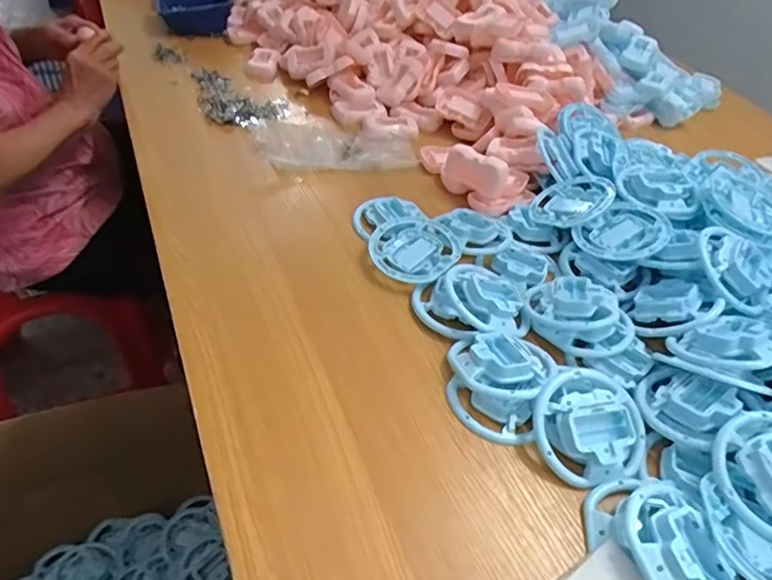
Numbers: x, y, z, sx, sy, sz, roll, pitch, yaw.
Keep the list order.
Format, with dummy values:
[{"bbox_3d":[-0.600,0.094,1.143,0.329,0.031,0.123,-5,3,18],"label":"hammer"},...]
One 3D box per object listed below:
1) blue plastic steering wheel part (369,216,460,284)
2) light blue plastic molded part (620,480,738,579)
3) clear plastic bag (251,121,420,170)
[{"bbox_3d":[0.034,-0.046,0.653,0.101,0.019,0.103,3,45,-3],"label":"blue plastic steering wheel part"},{"bbox_3d":[0.220,0.197,0.412,0.072,0.031,0.102,-9,47,-14],"label":"light blue plastic molded part"},{"bbox_3d":[-0.078,-0.220,0.819,0.221,0.026,0.121,-7,47,-12],"label":"clear plastic bag"}]

